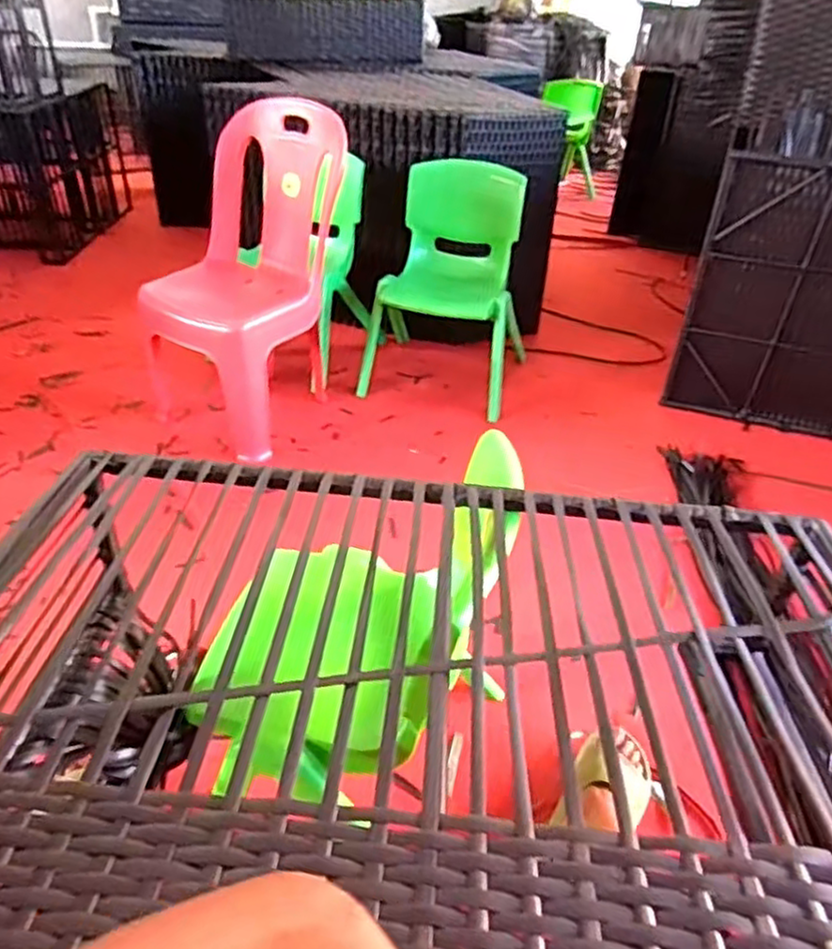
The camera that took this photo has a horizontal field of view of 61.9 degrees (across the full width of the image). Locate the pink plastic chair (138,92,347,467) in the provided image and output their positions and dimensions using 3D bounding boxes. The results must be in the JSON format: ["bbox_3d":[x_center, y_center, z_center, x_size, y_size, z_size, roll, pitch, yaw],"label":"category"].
[{"bbox_3d":[-0.365,-0.436,1.515,0.347,0.610,0.380,26,42,28],"label":"pink plastic chair"}]

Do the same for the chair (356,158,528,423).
[{"bbox_3d":[0.084,-0.462,1.720,0.369,0.503,0.328,14,38,14],"label":"chair"}]

